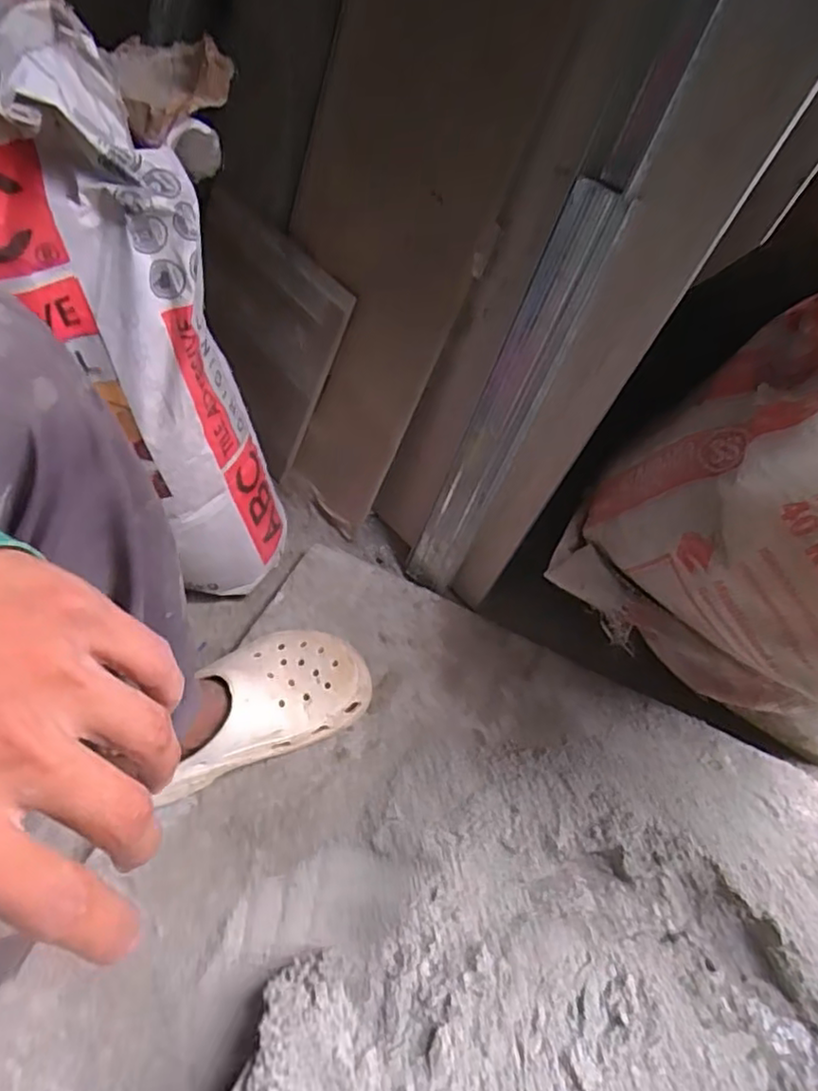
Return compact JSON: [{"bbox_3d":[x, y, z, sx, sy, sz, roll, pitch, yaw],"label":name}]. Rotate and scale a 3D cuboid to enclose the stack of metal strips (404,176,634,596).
[{"bbox_3d":[0.081,-0.115,0.616,0.021,0.408,0.060,-24,58,-41],"label":"stack of metal strips"}]

